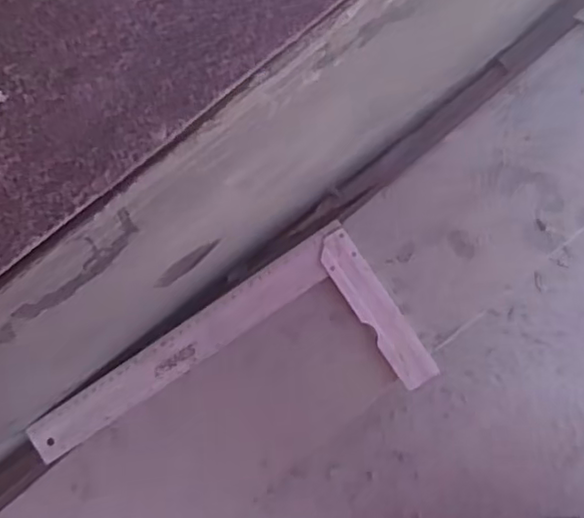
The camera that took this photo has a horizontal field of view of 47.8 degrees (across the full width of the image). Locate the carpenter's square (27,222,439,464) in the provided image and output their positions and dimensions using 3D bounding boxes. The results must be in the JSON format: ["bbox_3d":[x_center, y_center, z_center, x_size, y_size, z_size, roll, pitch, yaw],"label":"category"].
[{"bbox_3d":[-0.064,0.122,0.600,0.351,0.024,0.156,-31,84,3],"label":"carpenter's square"}]

